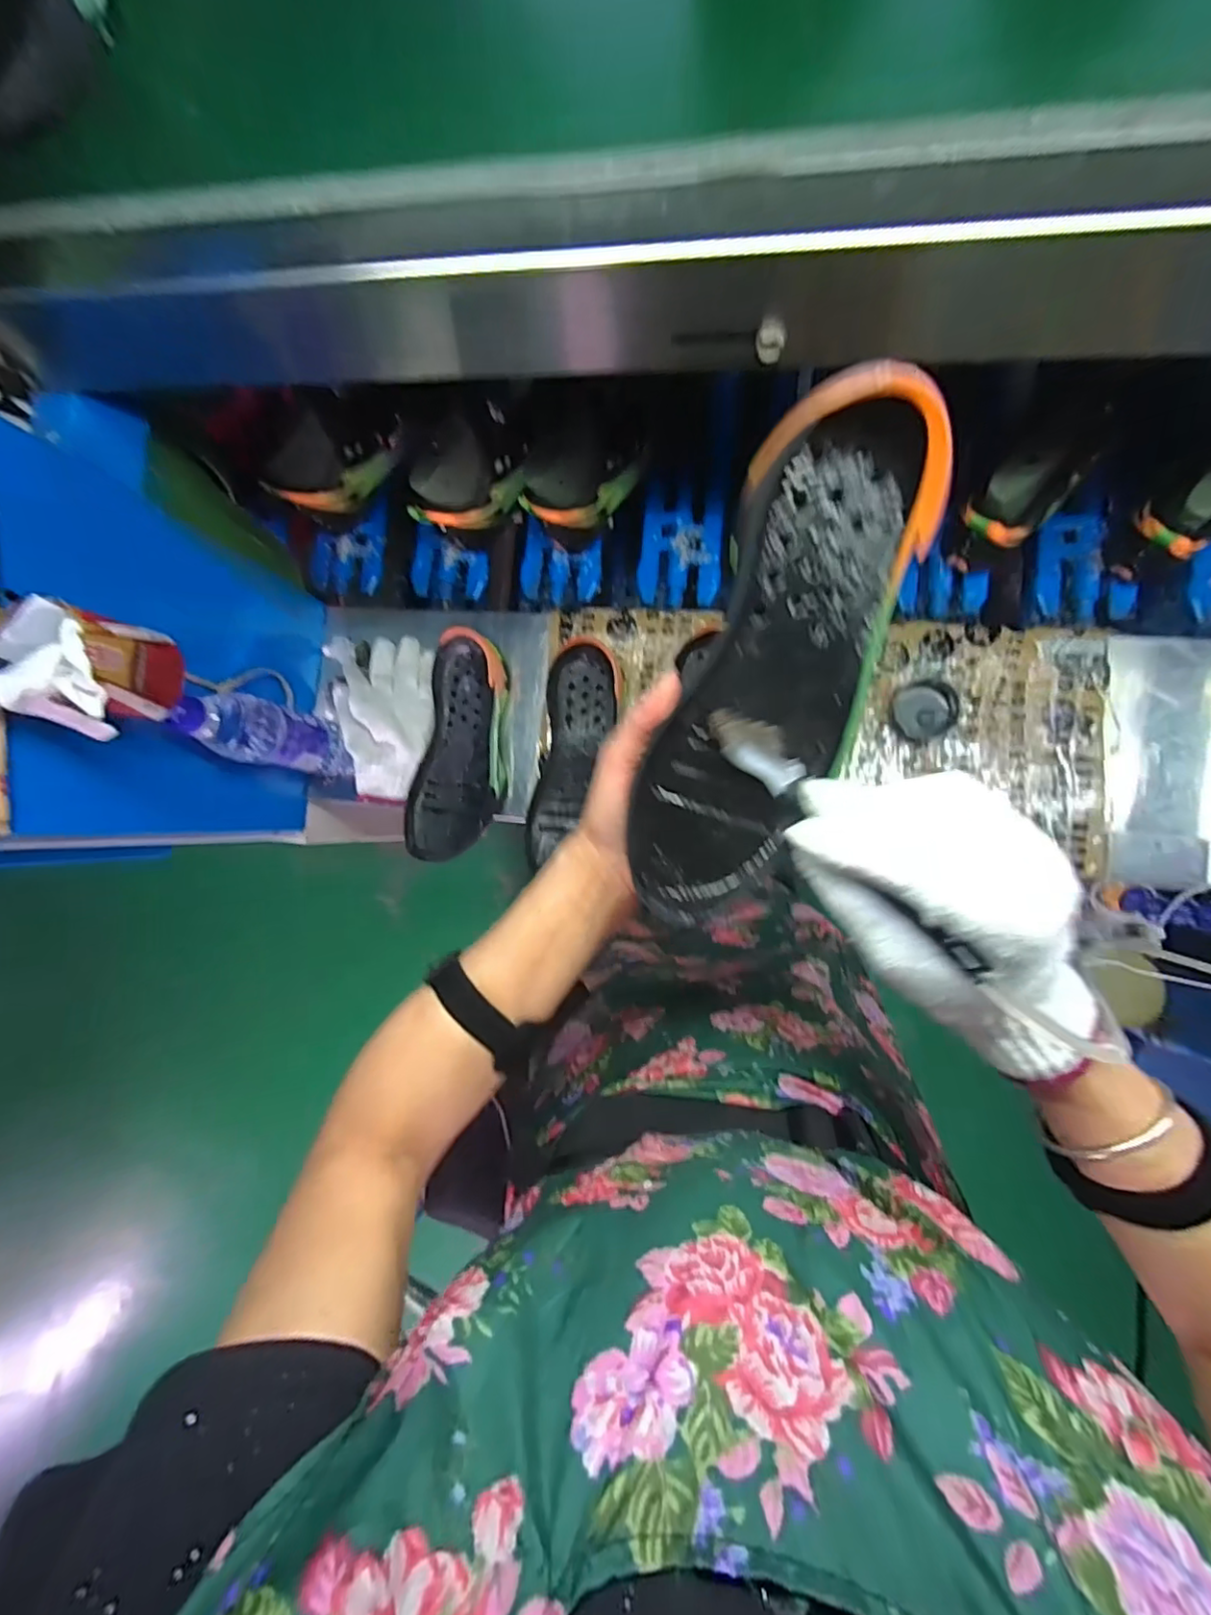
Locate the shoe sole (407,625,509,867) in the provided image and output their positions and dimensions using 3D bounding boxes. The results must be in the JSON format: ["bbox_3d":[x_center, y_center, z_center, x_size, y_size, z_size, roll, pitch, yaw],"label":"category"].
[{"bbox_3d":[-0.157,-0.063,0.681,0.098,0.047,0.248,11,90,10],"label":"shoe sole"}]

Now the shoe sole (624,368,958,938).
[{"bbox_3d":[0.086,-0.064,0.309,0.091,0.042,0.256,23,107,10],"label":"shoe sole"}]

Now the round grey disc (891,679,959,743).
[{"bbox_3d":[0.320,-0.096,0.613,0.064,0.026,0.056,-4,87,9],"label":"round grey disc"}]

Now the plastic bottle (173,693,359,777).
[{"bbox_3d":[-0.335,-0.073,0.612,0.053,0.217,0.061,6,89,10],"label":"plastic bottle"}]

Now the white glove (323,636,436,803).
[{"bbox_3d":[-0.248,-0.112,0.687,0.111,0.035,0.202,-18,85,8],"label":"white glove"}]

